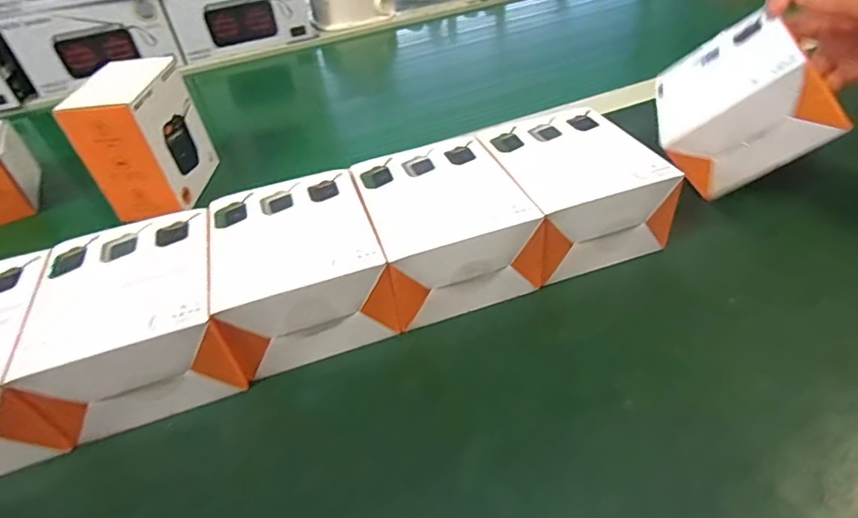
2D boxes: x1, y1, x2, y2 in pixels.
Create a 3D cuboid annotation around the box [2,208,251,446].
[{"bbox_3d":[-0.172,0.035,0.305,0.097,0.064,0.111,-16,42,-9],"label":"box"}]

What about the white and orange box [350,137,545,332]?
[{"bbox_3d":[0.014,-0.021,0.344,0.106,0.062,0.120,-18,42,-11],"label":"white and orange box"}]

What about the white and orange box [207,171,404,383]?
[{"bbox_3d":[-0.079,0.005,0.327,0.104,0.062,0.114,-18,42,-11],"label":"white and orange box"}]

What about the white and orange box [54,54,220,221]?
[{"bbox_3d":[-0.257,-0.111,0.454,0.062,0.110,0.097,-5,41,3],"label":"white and orange box"}]

